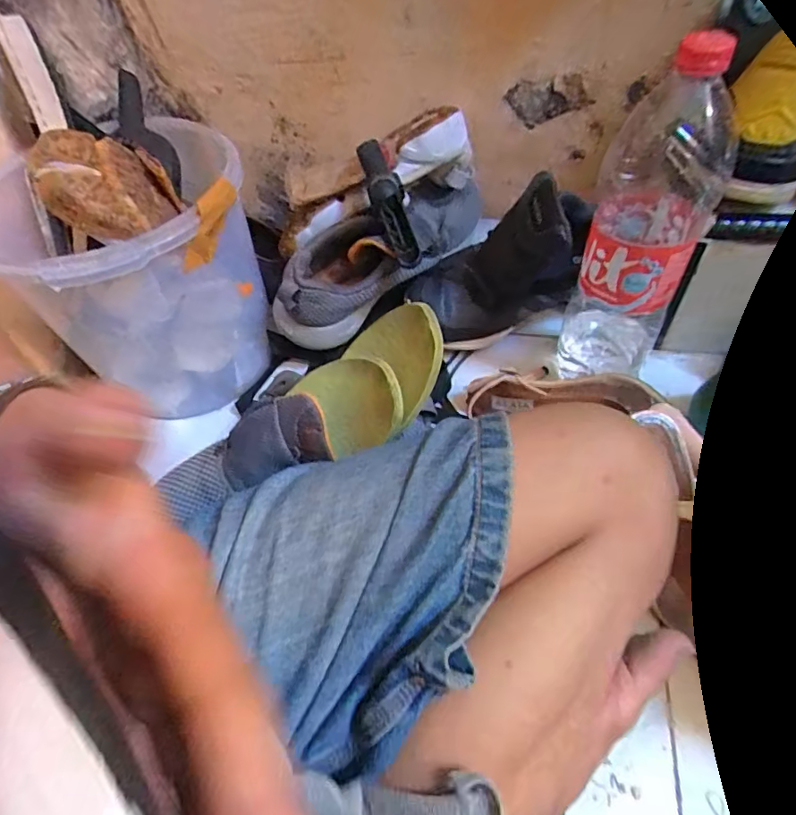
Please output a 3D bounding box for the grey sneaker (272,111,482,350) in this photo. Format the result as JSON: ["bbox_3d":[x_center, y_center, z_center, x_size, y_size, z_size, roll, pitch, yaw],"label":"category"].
[{"bbox_3d":[-0.031,-0.192,0.573,0.136,0.125,0.283,38,79,28],"label":"grey sneaker"}]

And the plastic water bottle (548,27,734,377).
[{"bbox_3d":[0.207,-0.141,0.444,0.082,0.301,0.097,18,58,18],"label":"plastic water bottle"}]

